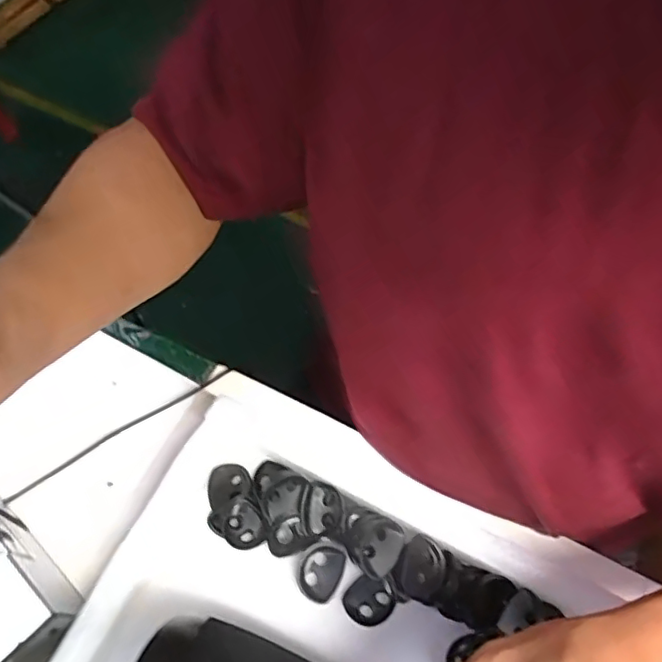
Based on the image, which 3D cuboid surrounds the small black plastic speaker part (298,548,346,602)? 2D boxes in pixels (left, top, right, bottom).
[{"bbox_3d":[-0.007,0.159,0.372,0.027,0.006,0.034,31,66,12],"label":"small black plastic speaker part"}]

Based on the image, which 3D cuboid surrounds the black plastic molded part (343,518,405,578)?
[{"bbox_3d":[0.028,0.140,0.370,0.035,0.015,0.034,1,64,-2],"label":"black plastic molded part"}]

